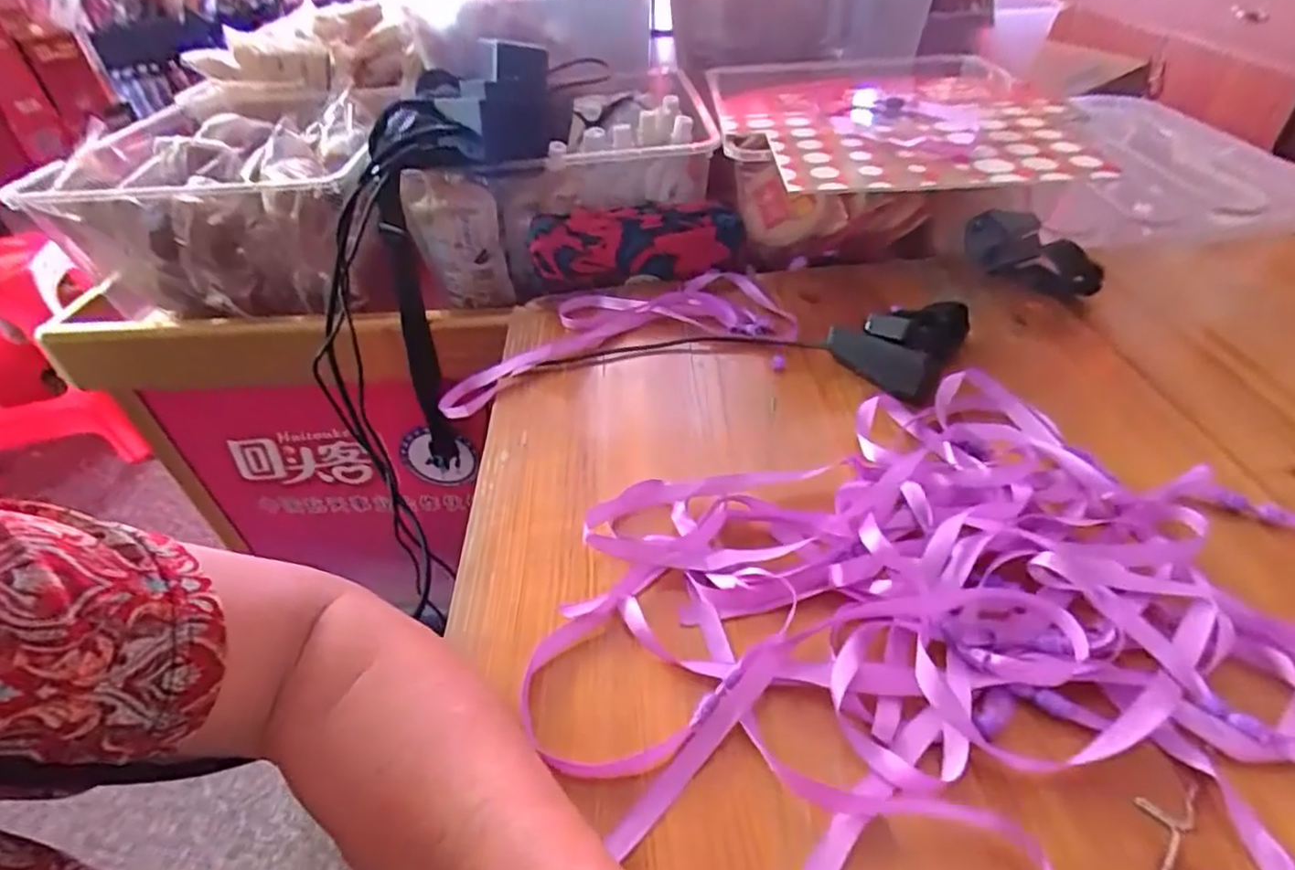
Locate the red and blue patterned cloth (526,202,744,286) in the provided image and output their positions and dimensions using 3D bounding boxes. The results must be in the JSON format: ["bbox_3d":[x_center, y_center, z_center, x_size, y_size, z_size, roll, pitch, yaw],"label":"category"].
[{"bbox_3d":[-0.008,-0.159,0.545,0.172,0.054,0.048,-5,41,-1],"label":"red and blue patterned cloth"}]

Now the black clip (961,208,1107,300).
[{"bbox_3d":[0.297,-0.139,0.505,0.101,0.042,0.031,33,49,15],"label":"black clip"}]

